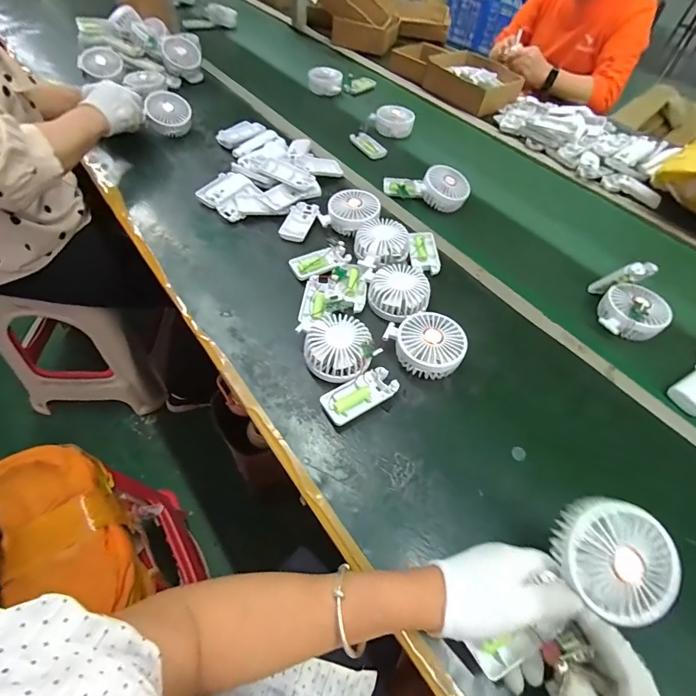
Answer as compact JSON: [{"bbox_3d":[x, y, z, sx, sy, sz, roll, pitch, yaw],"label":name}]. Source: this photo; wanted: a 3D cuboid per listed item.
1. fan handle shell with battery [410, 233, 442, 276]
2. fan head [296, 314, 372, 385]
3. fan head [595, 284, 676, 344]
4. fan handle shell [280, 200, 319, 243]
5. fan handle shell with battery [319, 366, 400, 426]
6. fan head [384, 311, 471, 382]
[{"bbox_3d":[0.127,-0.159,0.643,0.048,0.017,0.097,5,52,-2],"label":"fan handle shell with battery"},{"bbox_3d":[-0.014,0.003,0.504,0.084,0.052,0.088,3,52,-4],"label":"fan head"},{"bbox_3d":[0.418,-0.051,0.570,0.084,0.049,0.088,-31,63,-22],"label":"fan head"},{"bbox_3d":[-0.084,-0.224,0.683,0.050,0.013,0.103,15,53,5],"label":"fan handle shell"},{"bbox_3d":[0.015,0.060,0.483,0.095,0.016,0.044,-24,59,-22],"label":"fan handle shell with battery"},{"bbox_3d":[0.105,-0.005,0.515,0.088,0.046,0.100,-25,59,-18],"label":"fan head"}]

